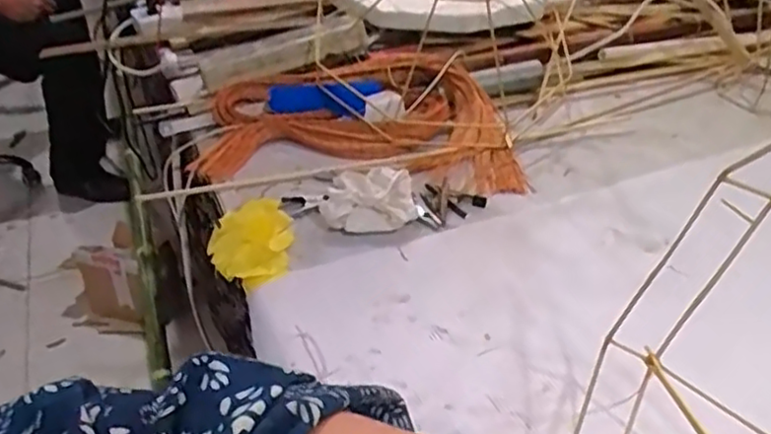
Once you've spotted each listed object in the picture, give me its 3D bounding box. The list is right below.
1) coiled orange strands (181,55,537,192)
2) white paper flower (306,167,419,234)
[{"bbox_3d":[-0.036,-0.116,0.821,0.366,0.062,0.242,-3,34,-2],"label":"coiled orange strands"},{"bbox_3d":[-0.020,-0.020,0.688,0.101,0.047,0.074,-4,34,-3],"label":"white paper flower"}]

